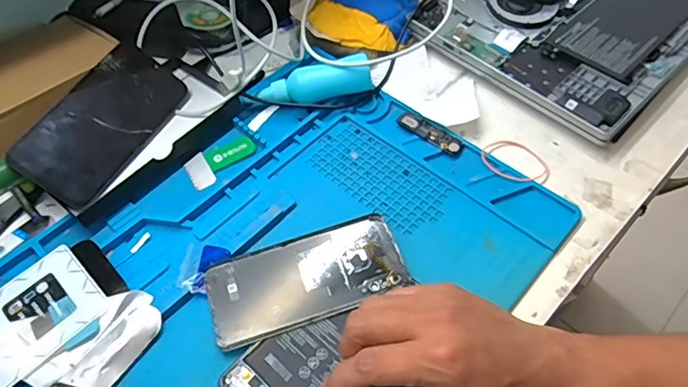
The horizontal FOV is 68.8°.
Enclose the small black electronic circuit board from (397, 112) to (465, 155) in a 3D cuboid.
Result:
[{"bbox_3d":[0.080,-0.057,0.469,0.066,0.006,0.018,34,63,23],"label":"small black electronic circuit board"}]

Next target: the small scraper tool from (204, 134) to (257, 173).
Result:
[{"bbox_3d":[-0.105,-0.038,0.467,0.044,0.004,0.028,-25,58,-15],"label":"small scraper tool"}]

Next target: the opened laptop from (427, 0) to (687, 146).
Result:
[{"bbox_3d":[0.275,-0.219,0.561,0.365,0.033,0.246,-39,62,-22],"label":"opened laptop"}]

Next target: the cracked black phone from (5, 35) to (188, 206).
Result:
[{"bbox_3d":[-0.213,-0.066,0.448,0.074,0.006,0.157,40,58,-16],"label":"cracked black phone"}]

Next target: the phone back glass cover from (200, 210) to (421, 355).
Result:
[{"bbox_3d":[-0.028,0.065,0.387,0.148,0.009,0.067,-17,56,-9],"label":"phone back glass cover"}]

